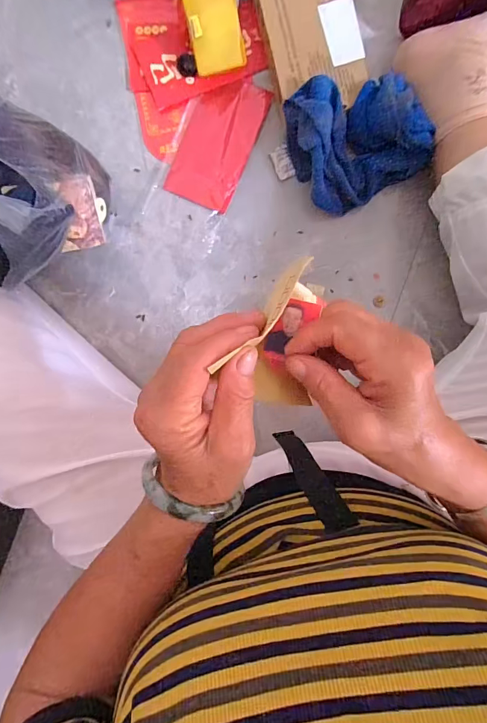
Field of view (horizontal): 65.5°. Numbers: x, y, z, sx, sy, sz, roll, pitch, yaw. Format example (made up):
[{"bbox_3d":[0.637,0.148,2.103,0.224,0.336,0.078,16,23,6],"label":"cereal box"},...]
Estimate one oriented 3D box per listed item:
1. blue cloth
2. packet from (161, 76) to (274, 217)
[{"bbox_3d":[0.138,-0.277,0.467,0.145,0.065,0.145,-28,93,1],"label":"blue cloth"},{"bbox_3d":[-0.034,-0.287,0.496,0.089,0.011,0.162,24,97,-4],"label":"packet"}]

